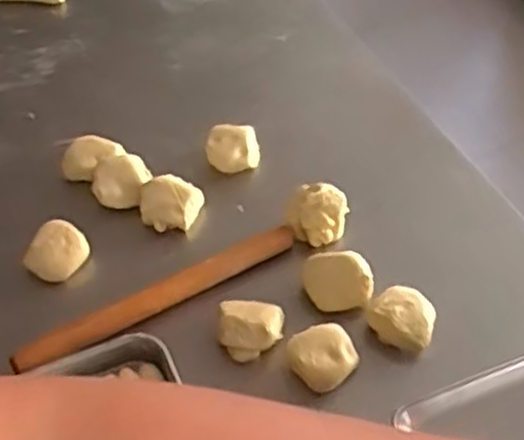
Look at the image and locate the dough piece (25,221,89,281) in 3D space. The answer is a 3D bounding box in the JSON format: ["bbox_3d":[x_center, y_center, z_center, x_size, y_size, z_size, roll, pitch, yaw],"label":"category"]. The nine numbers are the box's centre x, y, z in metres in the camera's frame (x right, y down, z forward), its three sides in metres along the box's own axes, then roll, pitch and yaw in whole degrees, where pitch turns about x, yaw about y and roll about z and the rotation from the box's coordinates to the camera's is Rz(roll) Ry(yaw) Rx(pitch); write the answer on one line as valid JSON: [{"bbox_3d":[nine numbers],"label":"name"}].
[{"bbox_3d":[-0.209,0.035,0.786,0.057,0.043,0.061,19,55,18],"label":"dough piece"}]

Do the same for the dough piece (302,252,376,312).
[{"bbox_3d":[0.075,0.058,0.750,0.068,0.042,0.048,2,51,6],"label":"dough piece"}]

